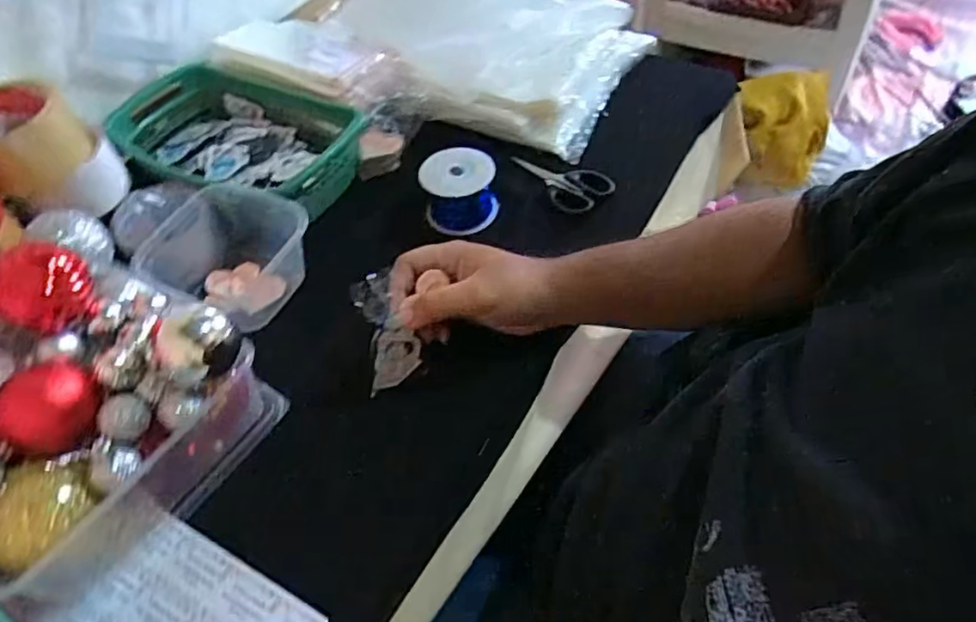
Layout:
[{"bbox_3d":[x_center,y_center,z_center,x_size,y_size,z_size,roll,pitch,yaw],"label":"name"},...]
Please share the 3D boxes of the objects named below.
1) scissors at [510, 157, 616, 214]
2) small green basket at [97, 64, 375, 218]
[{"bbox_3d":[0.068,-0.133,0.623,0.057,0.009,0.109,-39,57,-24],"label":"scissors"},{"bbox_3d":[-0.248,-0.175,0.636,0.243,0.062,0.153,18,54,19],"label":"small green basket"}]

